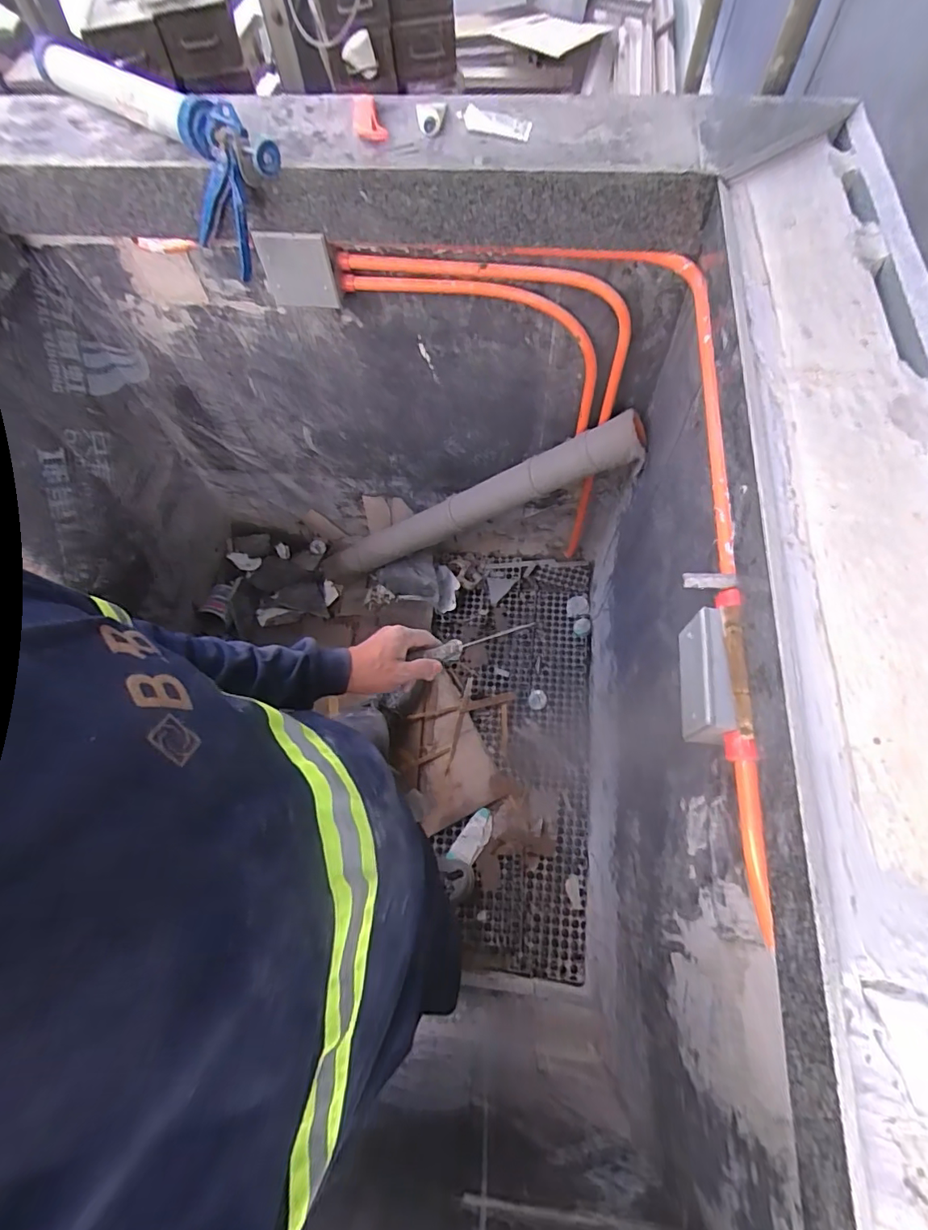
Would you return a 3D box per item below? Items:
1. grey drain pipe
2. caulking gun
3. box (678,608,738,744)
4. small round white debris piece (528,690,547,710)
[{"bbox_3d":[-0.031,-0.262,1.381,1.027,0.092,0.093,-16,59,39],"label":"grey drain pipe"},{"bbox_3d":[-0.423,-0.650,0.757,0.409,0.208,0.061,37,71,15],"label":"caulking gun"},{"bbox_3d":[0.235,0.058,0.507,0.032,0.062,0.122,4,66,4],"label":"box"},{"bbox_3d":[0.213,0.245,1.498,0.051,0.006,0.059,15,67,6],"label":"small round white debris piece"}]

